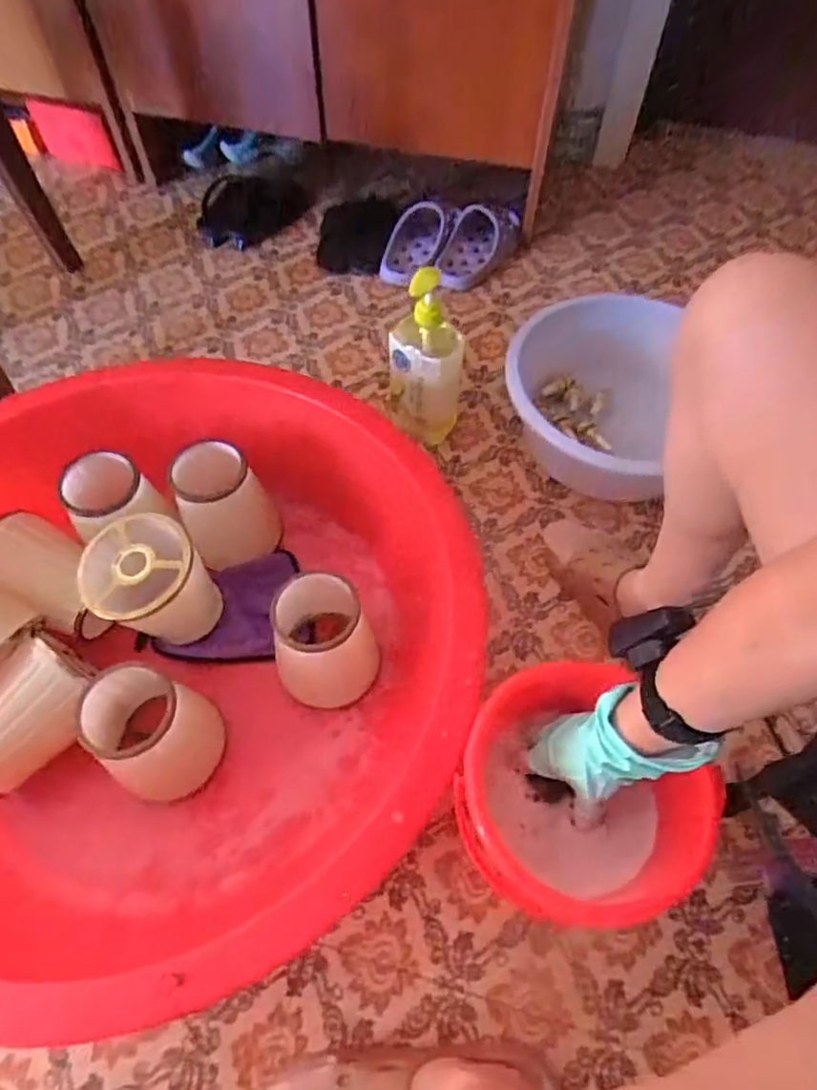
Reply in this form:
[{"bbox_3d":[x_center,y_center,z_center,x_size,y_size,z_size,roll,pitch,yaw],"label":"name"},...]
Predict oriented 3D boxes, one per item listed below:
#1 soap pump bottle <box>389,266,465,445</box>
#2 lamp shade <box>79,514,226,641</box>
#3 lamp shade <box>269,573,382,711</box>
[{"bbox_3d":[0.024,-0.262,0.889,0.100,0.266,0.065,3,59,3],"label":"soap pump bottle"},{"bbox_3d":[-0.290,0.051,0.737,0.122,0.134,0.113,-23,62,-15],"label":"lamp shade"},{"bbox_3d":[-0.093,0.107,0.713,0.116,0.140,0.101,-19,60,-10],"label":"lamp shade"}]

